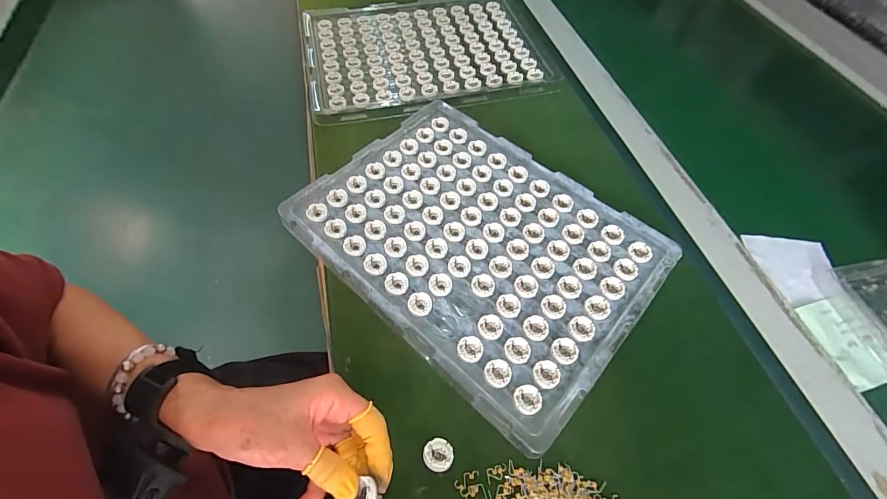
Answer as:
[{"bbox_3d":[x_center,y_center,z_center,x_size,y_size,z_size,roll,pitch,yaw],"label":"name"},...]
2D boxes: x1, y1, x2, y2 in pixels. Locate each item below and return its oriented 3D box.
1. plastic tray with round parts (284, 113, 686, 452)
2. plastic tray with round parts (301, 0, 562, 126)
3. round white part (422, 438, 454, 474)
[{"bbox_3d":[0.031,-0.017,0.393,0.338,0.015,0.250,39,64,19],"label":"plastic tray with round parts"},{"bbox_3d":[-0.029,-0.300,0.568,0.343,0.016,0.258,-12,60,-10],"label":"plastic tray with round parts"},{"bbox_3d":[-0.004,0.161,0.295,0.023,0.011,0.023,1,59,-2],"label":"round white part"}]

